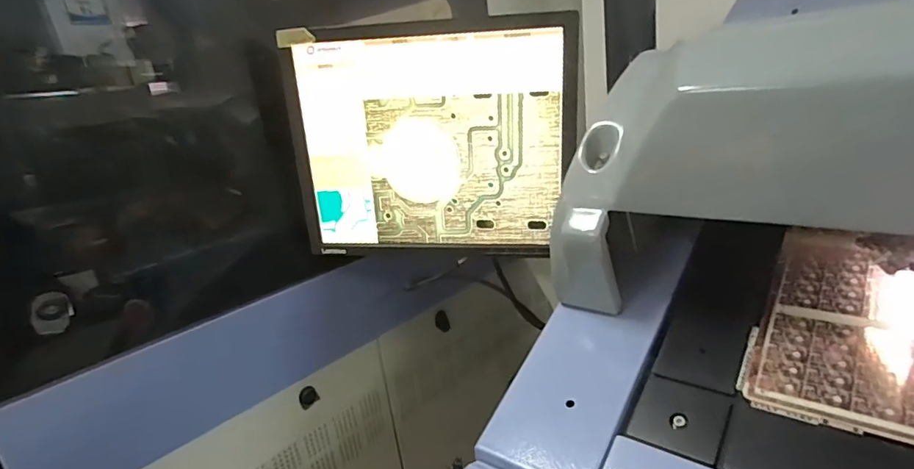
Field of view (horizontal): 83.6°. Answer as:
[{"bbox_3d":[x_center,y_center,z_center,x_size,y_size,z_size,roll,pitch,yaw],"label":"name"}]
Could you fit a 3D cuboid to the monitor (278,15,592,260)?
[{"bbox_3d":[-0.034,-0.114,0.676,0.386,0.290,0.031,-3,19,11],"label":"monitor"}]

